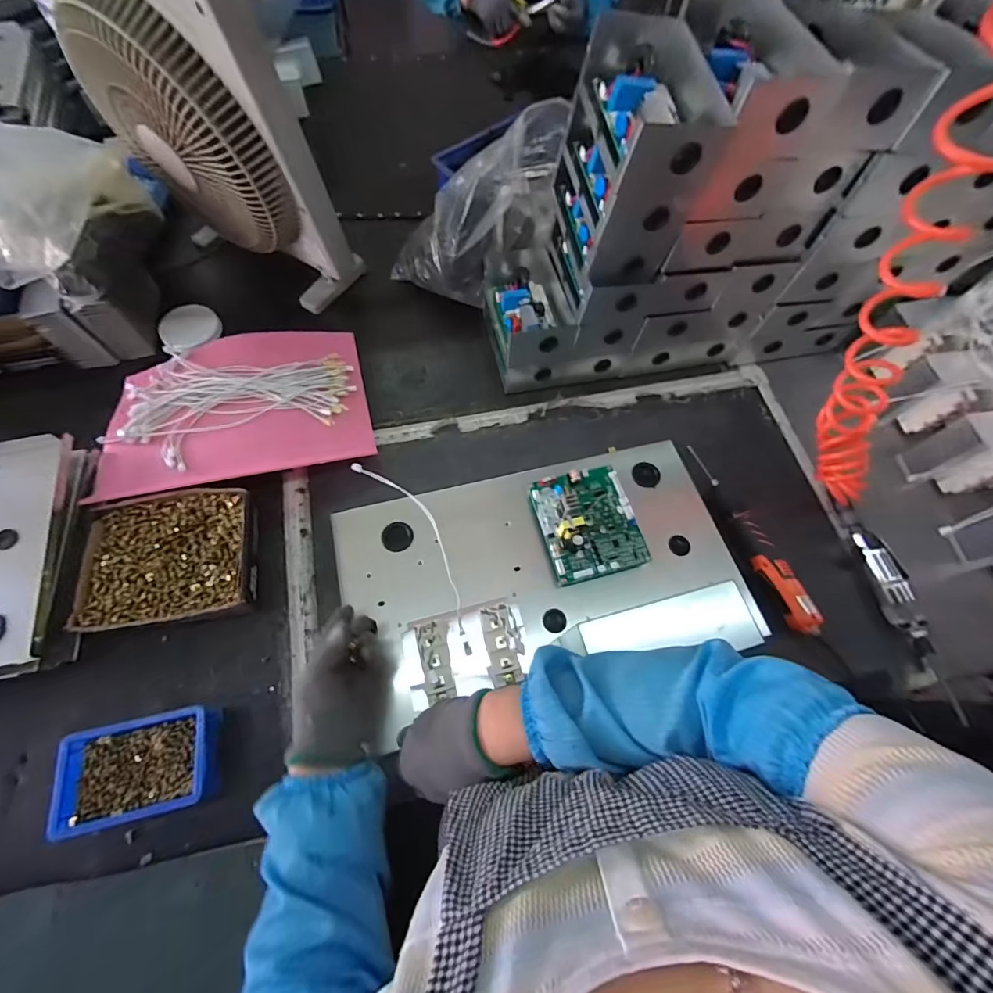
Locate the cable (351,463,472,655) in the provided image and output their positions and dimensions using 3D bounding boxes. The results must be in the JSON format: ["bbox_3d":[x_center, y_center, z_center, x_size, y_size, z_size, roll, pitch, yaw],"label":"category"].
[{"bbox_3d":[-0.102,0.062,0.609,0.059,0.033,0.321,-31,71,-14],"label":"cable"}]

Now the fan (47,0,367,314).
[{"bbox_3d":[-0.413,-0.519,0.660,0.316,0.384,0.150,29,69,10],"label":"fan"}]

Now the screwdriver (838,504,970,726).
[{"bbox_3d":[0.578,0.153,0.630,0.033,0.046,0.305,-12,68,-7],"label":"screwdriver"}]

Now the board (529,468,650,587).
[{"bbox_3d":[0.126,0.030,0.592,0.131,0.039,0.149,-12,68,-7],"label":"board"}]

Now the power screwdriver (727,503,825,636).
[{"bbox_3d":[0.398,0.102,0.645,0.041,0.031,0.196,-19,69,-10],"label":"power screwdriver"}]

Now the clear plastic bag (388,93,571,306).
[{"bbox_3d":[-0.047,-0.441,0.712,0.258,0.262,0.128,-9,68,-6],"label":"clear plastic bag"}]

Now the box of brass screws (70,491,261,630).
[{"bbox_3d":[-0.426,0.084,0.590,0.199,0.048,0.180,-10,68,-6],"label":"box of brass screws"}]

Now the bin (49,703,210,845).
[{"bbox_3d":[-0.402,0.309,0.505,0.150,0.054,0.103,-12,68,-7],"label":"bin"}]

